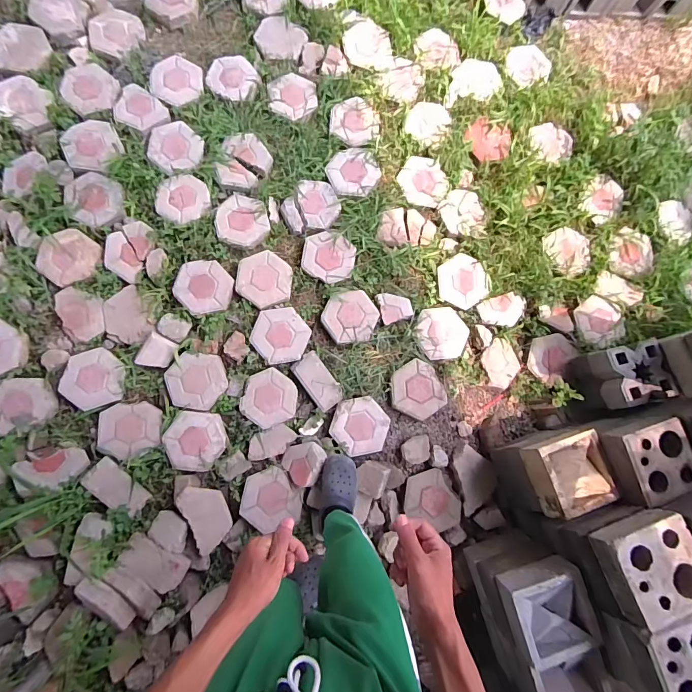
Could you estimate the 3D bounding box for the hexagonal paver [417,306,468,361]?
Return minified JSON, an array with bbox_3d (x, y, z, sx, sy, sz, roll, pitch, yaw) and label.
[{"bbox_3d":[0.371,-0.050,1.490,0.192,0.034,0.193,-8,81,-6],"label":"hexagonal paver"}]

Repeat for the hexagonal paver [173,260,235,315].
[{"bbox_3d":[-0.519,-0.218,1.428,0.210,0.042,0.196,-13,82,-7],"label":"hexagonal paver"}]

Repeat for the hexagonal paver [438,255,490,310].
[{"bbox_3d":[0.456,-0.251,1.533,0.188,0.030,0.199,-1,81,-5],"label":"hexagonal paver"}]

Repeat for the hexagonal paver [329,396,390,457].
[{"bbox_3d":[0.055,0.284,1.402,0.190,0.027,0.205,-43,86,-10],"label":"hexagonal paver"}]

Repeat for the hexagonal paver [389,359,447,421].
[{"bbox_3d":[0.265,0.155,1.429,0.204,0.044,0.202,25,79,0],"label":"hexagonal paver"}]

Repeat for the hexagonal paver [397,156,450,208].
[{"bbox_3d":[0.303,-0.641,1.525,0.190,0.022,0.172,33,79,1],"label":"hexagonal paver"}]

